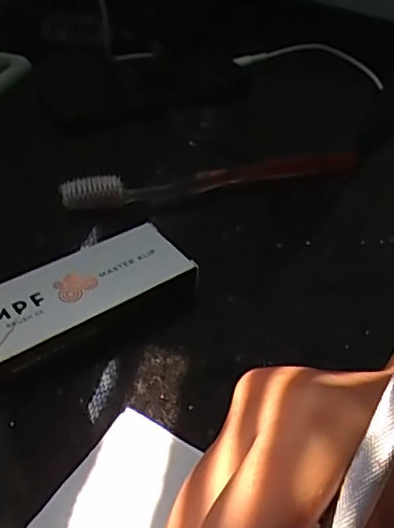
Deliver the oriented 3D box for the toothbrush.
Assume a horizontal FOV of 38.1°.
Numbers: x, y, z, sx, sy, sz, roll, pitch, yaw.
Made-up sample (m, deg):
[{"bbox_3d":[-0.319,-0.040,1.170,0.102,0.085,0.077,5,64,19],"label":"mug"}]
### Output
[{"bbox_3d":[0.013,-0.054,0.353,0.188,0.010,0.022,-10,44,-14],"label":"toothbrush"}]

